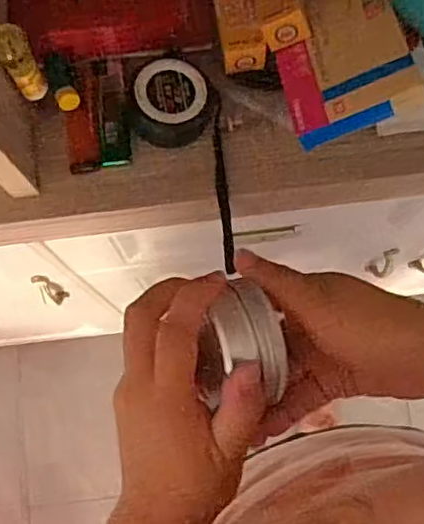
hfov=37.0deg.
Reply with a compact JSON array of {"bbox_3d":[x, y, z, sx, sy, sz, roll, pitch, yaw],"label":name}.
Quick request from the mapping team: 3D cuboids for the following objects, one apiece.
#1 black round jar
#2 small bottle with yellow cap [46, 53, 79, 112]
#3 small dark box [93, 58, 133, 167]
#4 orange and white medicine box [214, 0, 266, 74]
[{"bbox_3d":[-0.029,-0.121,0.455,0.056,0.034,0.065,3,79,0],"label":"black round jar"},{"bbox_3d":[-0.110,-0.133,0.462,0.018,0.014,0.049,-19,80,-4],"label":"small bottle with yellow cap"},{"bbox_3d":[-0.073,-0.112,0.465,0.022,0.009,0.083,-7,79,-2],"label":"small dark box"},{"bbox_3d":[0.016,-0.192,0.463,0.030,0.014,0.105,-9,79,-2],"label":"orange and white medicine box"}]

